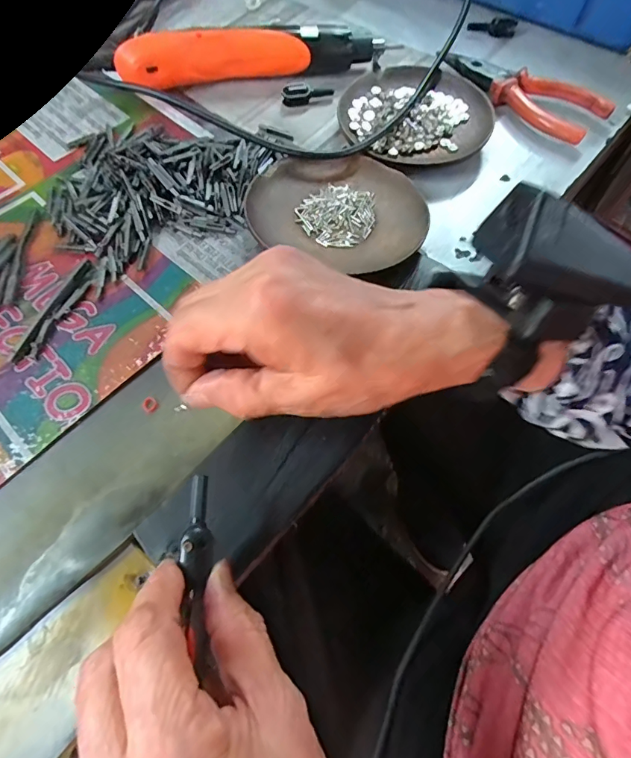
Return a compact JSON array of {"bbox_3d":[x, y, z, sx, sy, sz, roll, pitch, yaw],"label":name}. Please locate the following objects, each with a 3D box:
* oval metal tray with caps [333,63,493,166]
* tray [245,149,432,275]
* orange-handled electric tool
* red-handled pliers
[{"bbox_3d":[0.075,-0.204,0.347,0.112,0.014,0.107,-12,63,-5],"label":"oval metal tray with caps"},{"bbox_3d":[0.016,-0.114,0.295,0.112,0.021,0.101,15,64,8],"label":"tray"},{"bbox_3d":[-0.051,-0.264,0.368,0.211,0.036,0.027,-9,63,-3],"label":"orange-handled electric tool"},{"bbox_3d":[0.164,-0.232,0.359,0.046,0.016,0.133,-41,69,-18],"label":"red-handled pliers"}]

